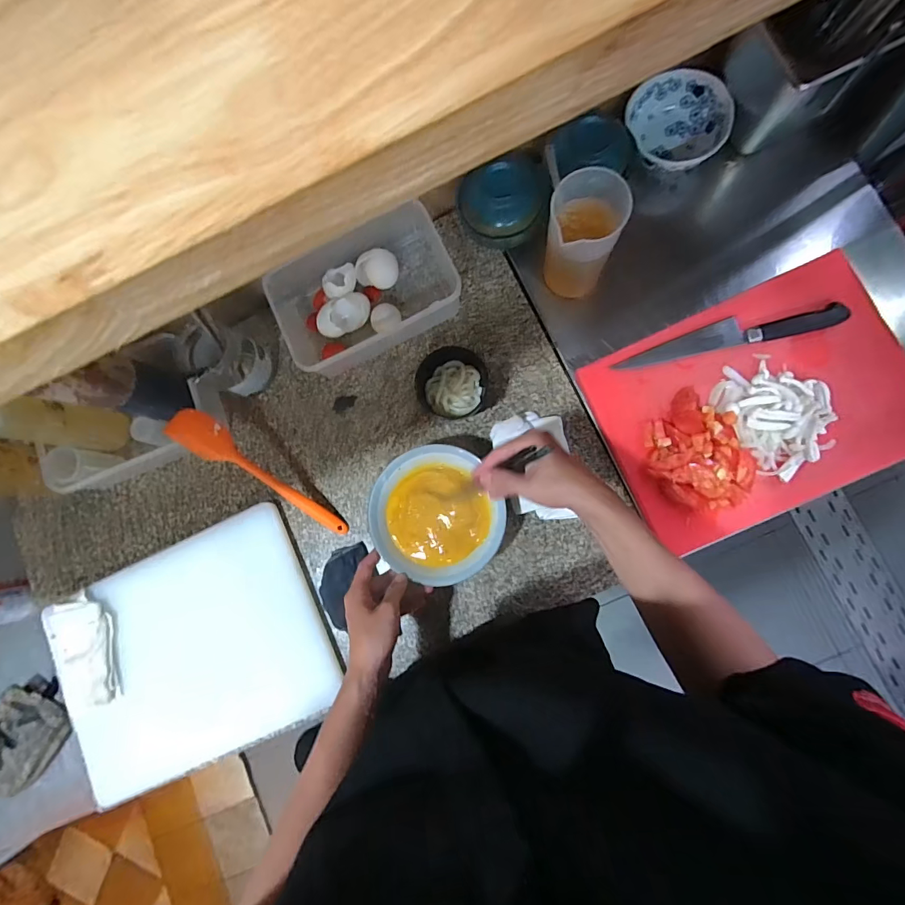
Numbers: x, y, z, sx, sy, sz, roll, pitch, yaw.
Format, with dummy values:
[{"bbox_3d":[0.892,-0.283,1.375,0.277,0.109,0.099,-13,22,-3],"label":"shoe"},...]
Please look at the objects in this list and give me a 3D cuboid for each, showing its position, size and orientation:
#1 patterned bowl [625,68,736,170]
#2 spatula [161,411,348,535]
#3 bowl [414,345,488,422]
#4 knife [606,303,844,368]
[{"bbox_3d":[0.310,-0.451,0.607,0.127,0.053,0.131,-1,84,7],"label":"patterned bowl"},{"bbox_3d":[-0.265,0.032,0.609,0.271,0.026,0.050,37,90,-15],"label":"spatula"},{"bbox_3d":[0.001,-0.095,0.609,0.090,0.063,0.090,-1,84,7],"label":"bowl"},{"bbox_3d":[0.355,-0.152,0.560,0.278,0.015,0.034,-11,83,5],"label":"knife"}]

